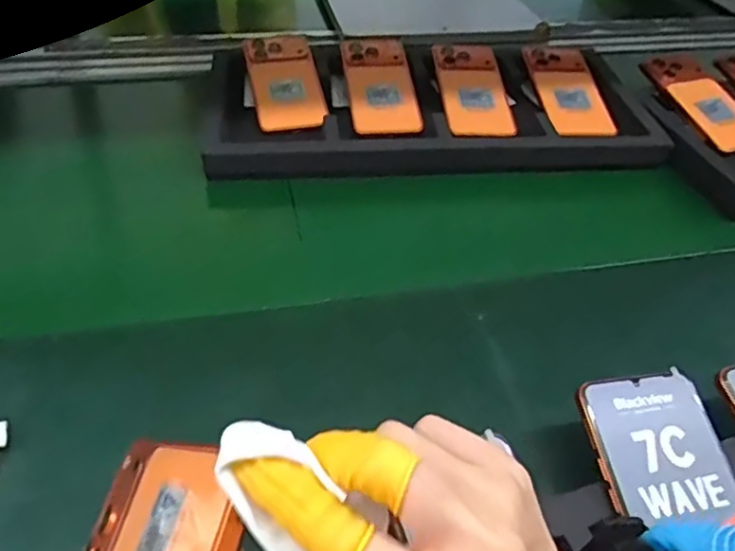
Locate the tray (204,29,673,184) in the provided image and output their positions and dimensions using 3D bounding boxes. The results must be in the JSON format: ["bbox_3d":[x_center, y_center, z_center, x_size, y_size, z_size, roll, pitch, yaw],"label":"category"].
[{"bbox_3d":[0.069,-0.184,0.681,0.473,0.058,0.239,0,44,-5],"label":"tray"}]

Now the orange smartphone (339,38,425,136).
[{"bbox_3d":[0.015,-0.214,0.693,0.076,0.008,0.159,-6,60,-4],"label":"orange smartphone"}]

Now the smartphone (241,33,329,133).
[{"bbox_3d":[-0.091,-0.218,0.682,0.078,0.012,0.156,-10,59,-12],"label":"smartphone"}]

